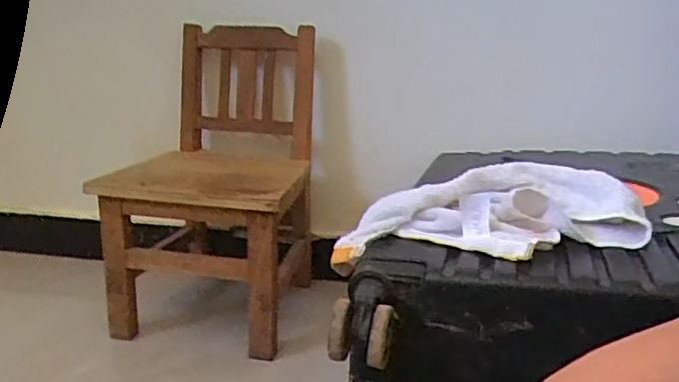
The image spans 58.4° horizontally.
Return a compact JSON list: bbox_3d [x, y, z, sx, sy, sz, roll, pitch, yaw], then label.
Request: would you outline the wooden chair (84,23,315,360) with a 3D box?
[{"bbox_3d":[-0.209,-0.035,1.054,0.299,0.473,0.386,2,14,4],"label":"wooden chair"}]

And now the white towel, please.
[{"bbox_3d":[0.141,0.023,0.598,0.303,0.043,0.125,-9,46,5],"label":"white towel"}]

